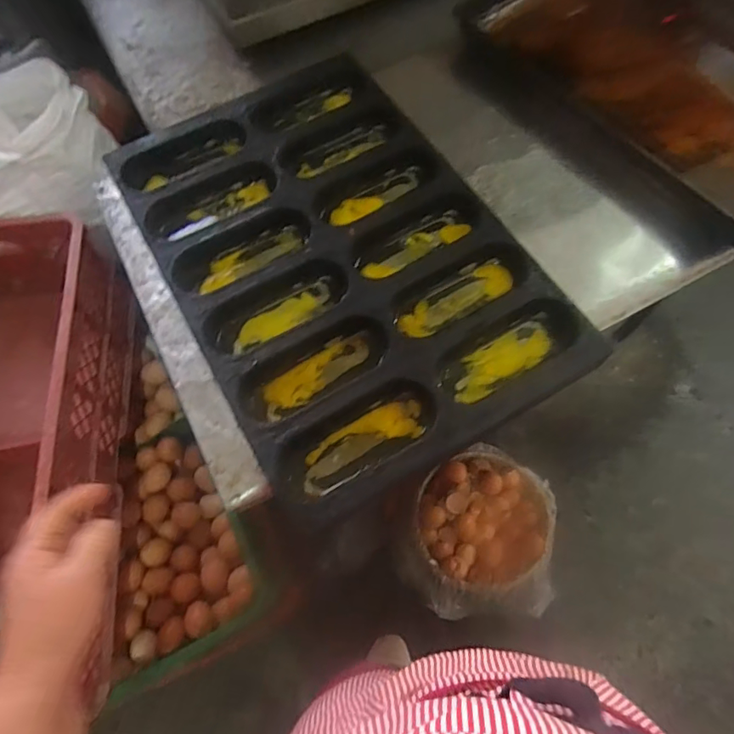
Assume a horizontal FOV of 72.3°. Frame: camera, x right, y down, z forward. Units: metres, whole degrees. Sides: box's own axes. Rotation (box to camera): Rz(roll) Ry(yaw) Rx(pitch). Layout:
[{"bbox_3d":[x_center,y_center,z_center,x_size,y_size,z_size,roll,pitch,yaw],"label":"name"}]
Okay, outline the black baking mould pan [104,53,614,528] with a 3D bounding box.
[{"bbox_3d":[-0.049,-0.151,0.651,0.418,0.050,0.602,-29,69,-11],"label":"black baking mould pan"}]

